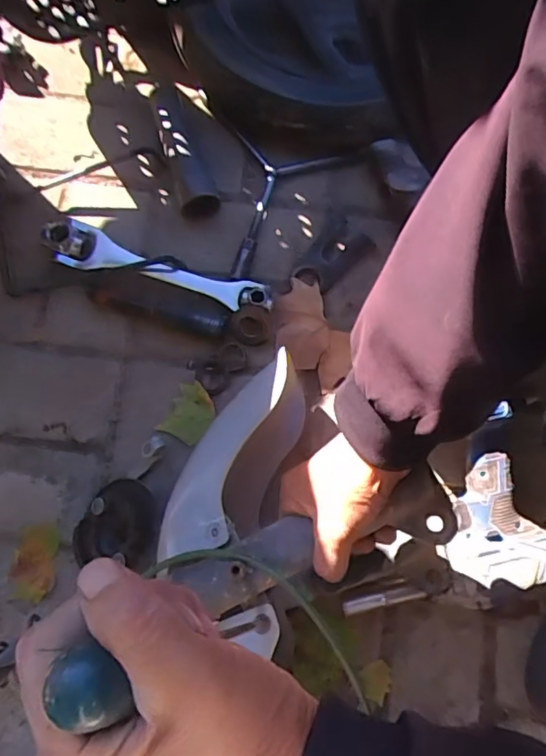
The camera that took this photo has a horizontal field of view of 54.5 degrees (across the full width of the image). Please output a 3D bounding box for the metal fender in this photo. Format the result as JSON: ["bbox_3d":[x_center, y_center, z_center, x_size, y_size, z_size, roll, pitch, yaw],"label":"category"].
[{"bbox_3d":[-0.024,0.082,0.427,0.114,0.059,0.221,6,55,1],"label":"metal fender"}]

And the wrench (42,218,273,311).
[{"bbox_3d":[-0.118,-0.113,0.549,0.241,0.039,0.049,16,79,2],"label":"wrench"}]

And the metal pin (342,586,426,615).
[{"bbox_3d":[0.099,0.200,0.478,0.074,0.014,0.012,-13,79,-4],"label":"metal pin"}]

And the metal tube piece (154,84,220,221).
[{"bbox_3d":[-0.098,-0.253,0.575,0.042,0.042,0.168,-15,79,-4],"label":"metal tube piece"}]

